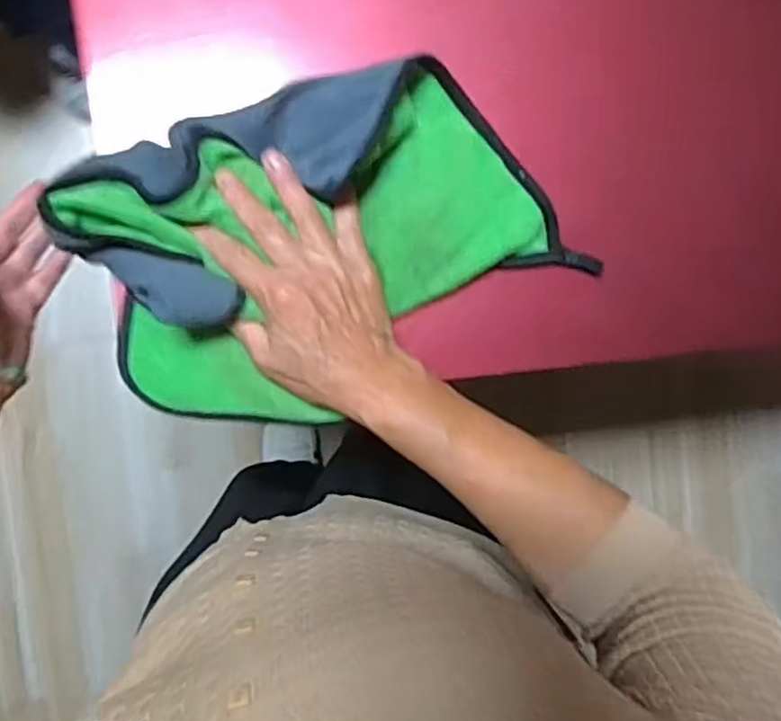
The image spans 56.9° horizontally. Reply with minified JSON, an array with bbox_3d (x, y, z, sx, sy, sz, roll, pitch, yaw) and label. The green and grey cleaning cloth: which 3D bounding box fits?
[{"bbox_3d":[-0.038,-0.069,0.435,0.277,0.048,0.198,-26,97,-5],"label":"green and grey cleaning cloth"}]

